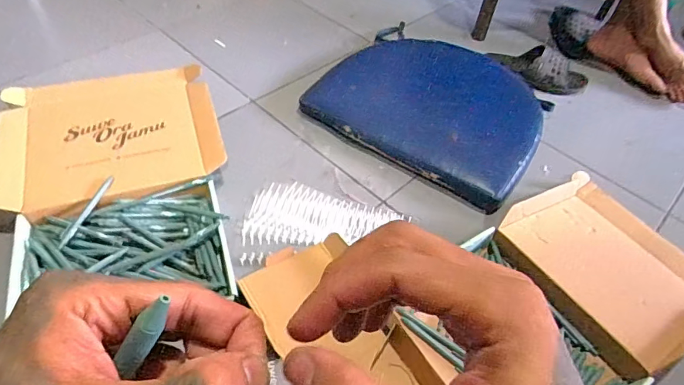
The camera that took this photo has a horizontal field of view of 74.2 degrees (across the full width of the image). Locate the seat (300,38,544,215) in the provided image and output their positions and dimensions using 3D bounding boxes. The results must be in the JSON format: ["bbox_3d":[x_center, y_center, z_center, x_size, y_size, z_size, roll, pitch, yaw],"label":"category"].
[{"bbox_3d":[0.204,-0.200,1.005,0.482,0.079,0.372,33,56,20],"label":"seat"}]

